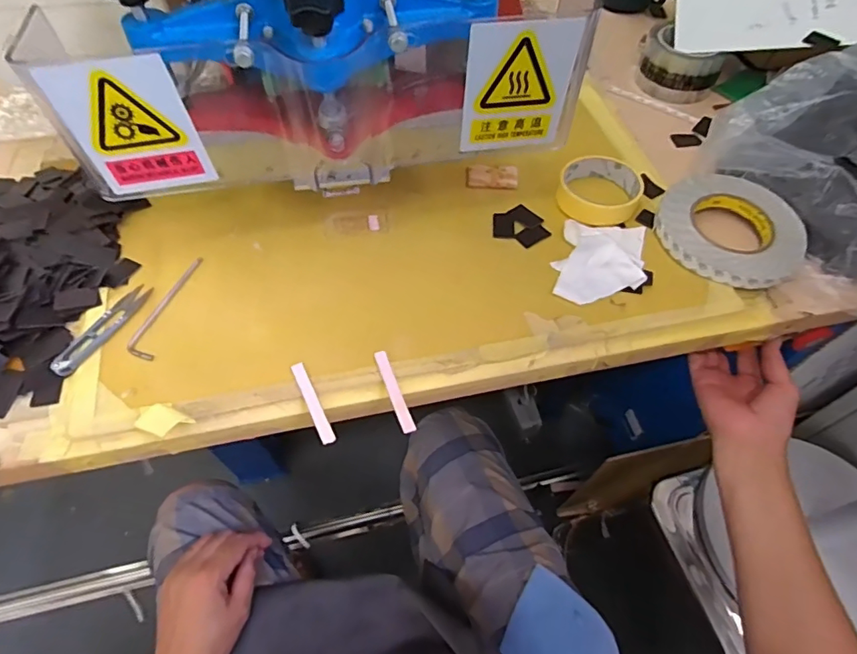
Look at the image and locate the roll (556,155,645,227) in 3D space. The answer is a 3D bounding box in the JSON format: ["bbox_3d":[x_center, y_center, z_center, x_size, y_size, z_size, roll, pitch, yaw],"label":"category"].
[{"bbox_3d":[0.183,-0.149,0.540,0.083,0.025,0.079,0,57,-1],"label":"roll"}]

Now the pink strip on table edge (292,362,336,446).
[{"bbox_3d":[-0.096,0.062,0.414,0.011,0.007,0.082,-22,60,-15],"label":"pink strip on table edge"}]

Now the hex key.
[{"bbox_3d":[-0.241,-0.022,0.469,0.025,0.004,0.117,12,57,7],"label":"hex key"}]

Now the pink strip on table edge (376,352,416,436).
[{"bbox_3d":[-0.029,0.053,0.420,0.010,0.004,0.082,-20,54,-8],"label":"pink strip on table edge"}]

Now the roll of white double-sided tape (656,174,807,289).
[{"bbox_3d":[0.309,-0.102,0.516,0.138,0.023,0.133,0,57,-1],"label":"roll of white double-sided tape"}]

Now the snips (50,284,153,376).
[{"bbox_3d":[-0.293,-0.001,0.453,0.023,0.006,0.104,22,59,13],"label":"snips"}]

